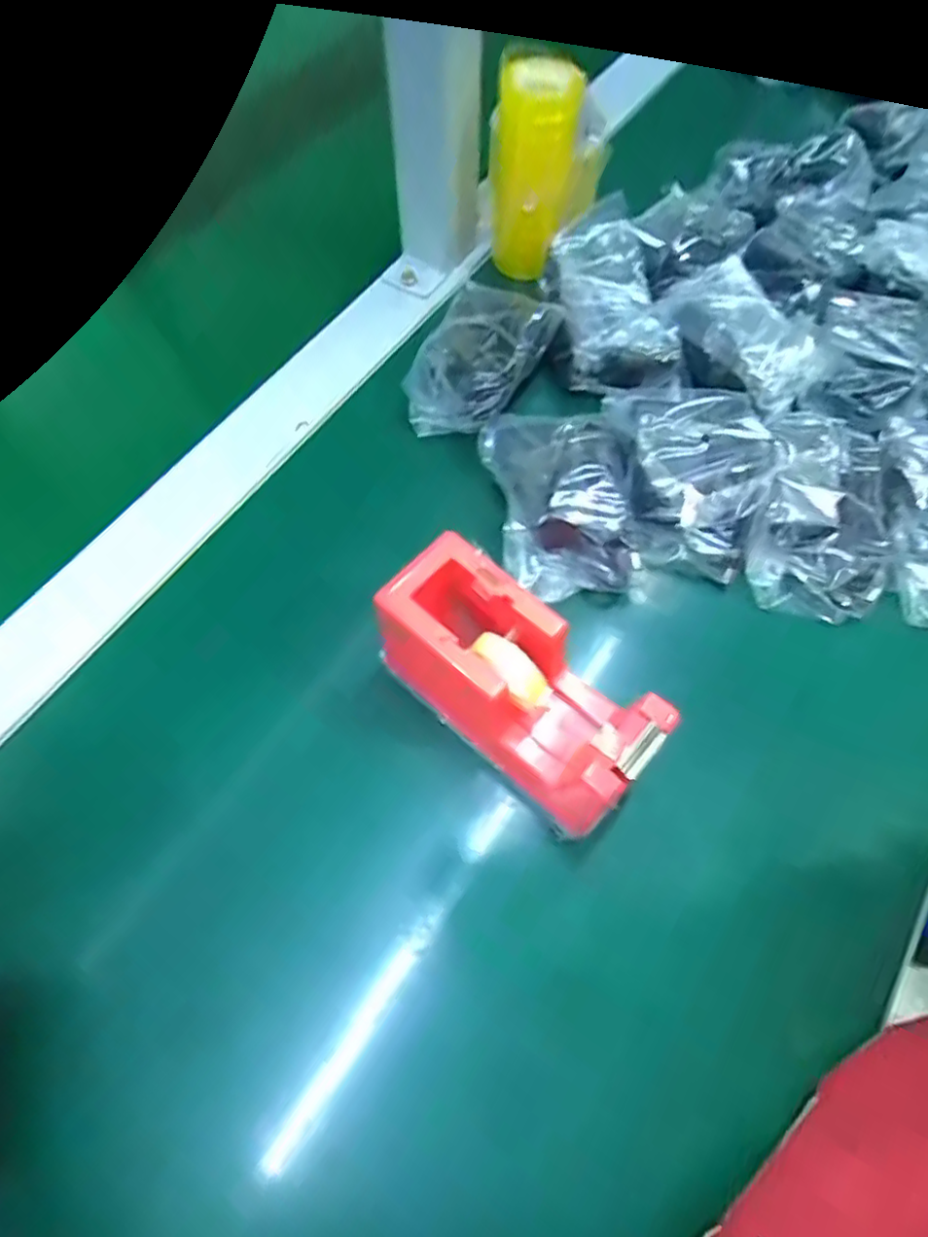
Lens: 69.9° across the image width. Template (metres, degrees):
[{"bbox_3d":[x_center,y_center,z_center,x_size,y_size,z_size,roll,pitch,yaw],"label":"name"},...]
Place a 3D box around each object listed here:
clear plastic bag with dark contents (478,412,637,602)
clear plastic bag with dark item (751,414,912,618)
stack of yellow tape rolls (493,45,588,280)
[{"bbox_3d":[0.055,-0.068,0.365,0.080,0.030,0.108,-3,67,-3],"label":"clear plastic bag with dark contents"},{"bbox_3d":[0.198,-0.057,0.361,0.071,0.031,0.110,21,68,8],"label":"clear plastic bag with dark item"},{"bbox_3d":[0.042,-0.282,0.422,0.049,0.120,0.058,11,47,3],"label":"stack of yellow tape rolls"}]

